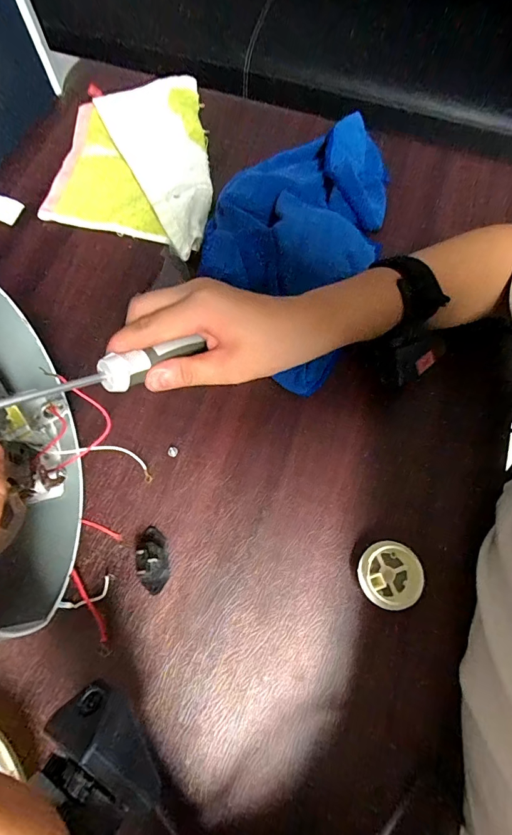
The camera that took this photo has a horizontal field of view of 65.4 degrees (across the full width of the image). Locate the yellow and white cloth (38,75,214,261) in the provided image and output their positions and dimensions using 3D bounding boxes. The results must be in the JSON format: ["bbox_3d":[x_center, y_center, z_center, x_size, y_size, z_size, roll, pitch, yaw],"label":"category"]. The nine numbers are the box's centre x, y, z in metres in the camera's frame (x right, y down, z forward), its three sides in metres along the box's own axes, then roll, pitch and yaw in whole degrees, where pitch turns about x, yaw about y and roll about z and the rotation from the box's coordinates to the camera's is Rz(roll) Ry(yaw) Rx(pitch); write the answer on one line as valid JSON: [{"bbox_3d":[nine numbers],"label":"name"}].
[{"bbox_3d":[-0.120,-0.289,0.437,0.175,0.022,0.220,13,71,3],"label":"yellow and white cloth"}]

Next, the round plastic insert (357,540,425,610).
[{"bbox_3d":[0.101,0.120,0.305,0.045,0.024,0.045,0,70,-1],"label":"round plastic insert"}]

